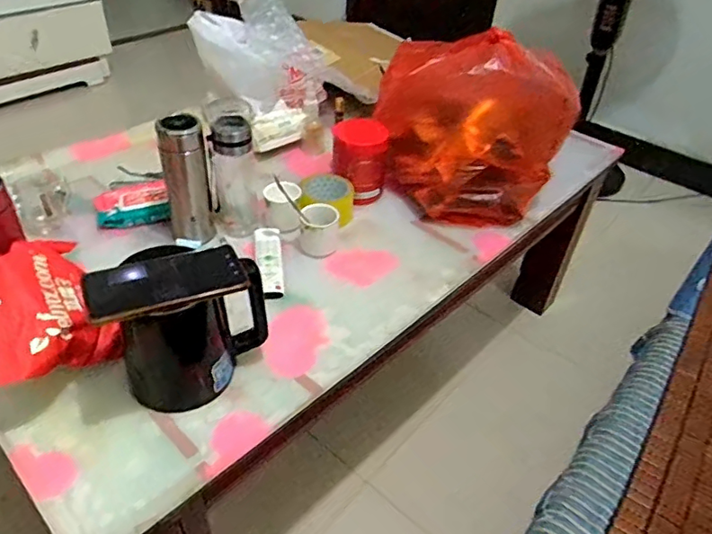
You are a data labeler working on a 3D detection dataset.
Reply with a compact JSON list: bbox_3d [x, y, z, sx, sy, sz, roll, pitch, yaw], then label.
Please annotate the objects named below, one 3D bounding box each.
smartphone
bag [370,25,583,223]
[{"bbox_3d":[-0.207,0.014,0.598,0.164,0.010,0.086,-14,45,-21],"label":"smartphone"},{"bbox_3d":[0.213,-0.254,1.000,0.355,0.270,0.211,10,41,6],"label":"bag"}]

